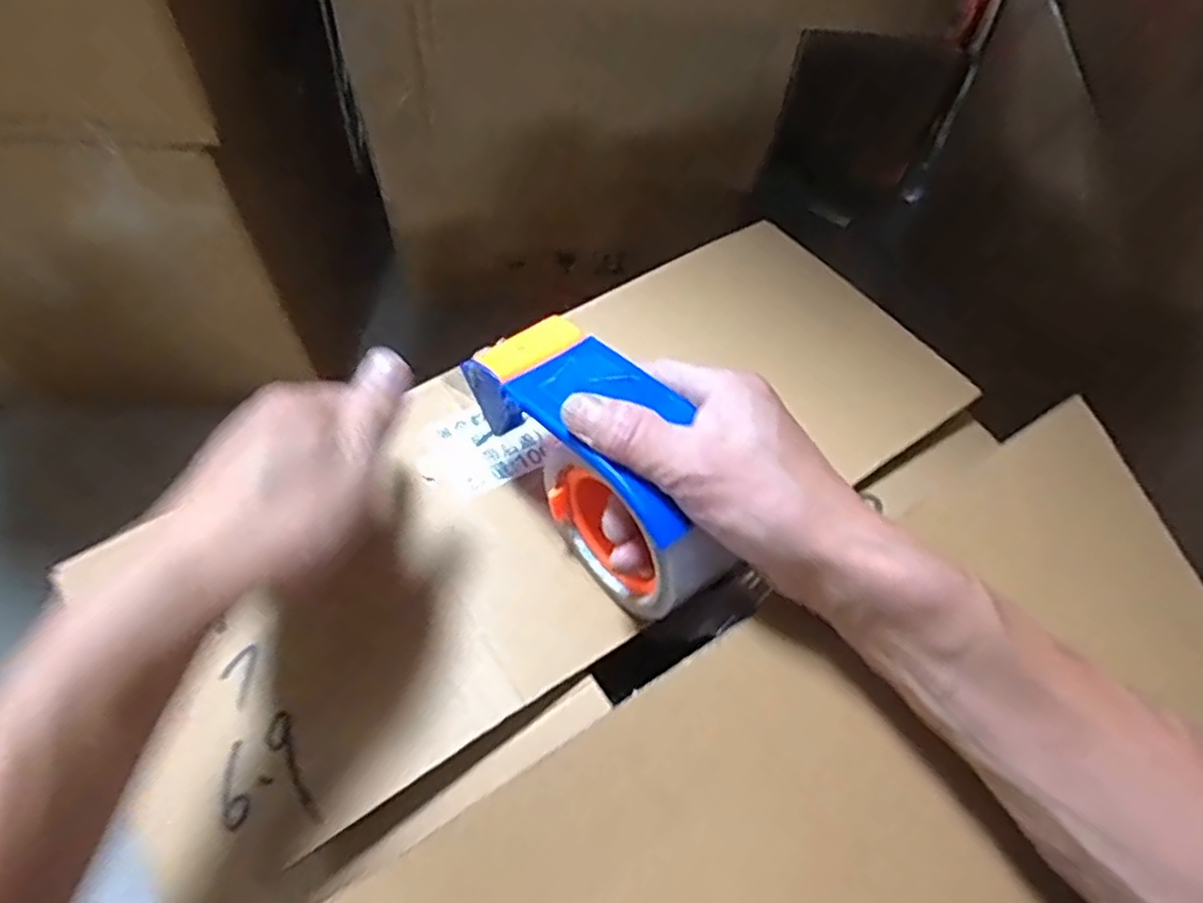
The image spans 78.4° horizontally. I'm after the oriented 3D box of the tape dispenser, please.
[{"bbox_3d":[0.001,0.002,0.369,0.072,0.083,0.152,-36,70,-20],"label":"tape dispenser"}]

